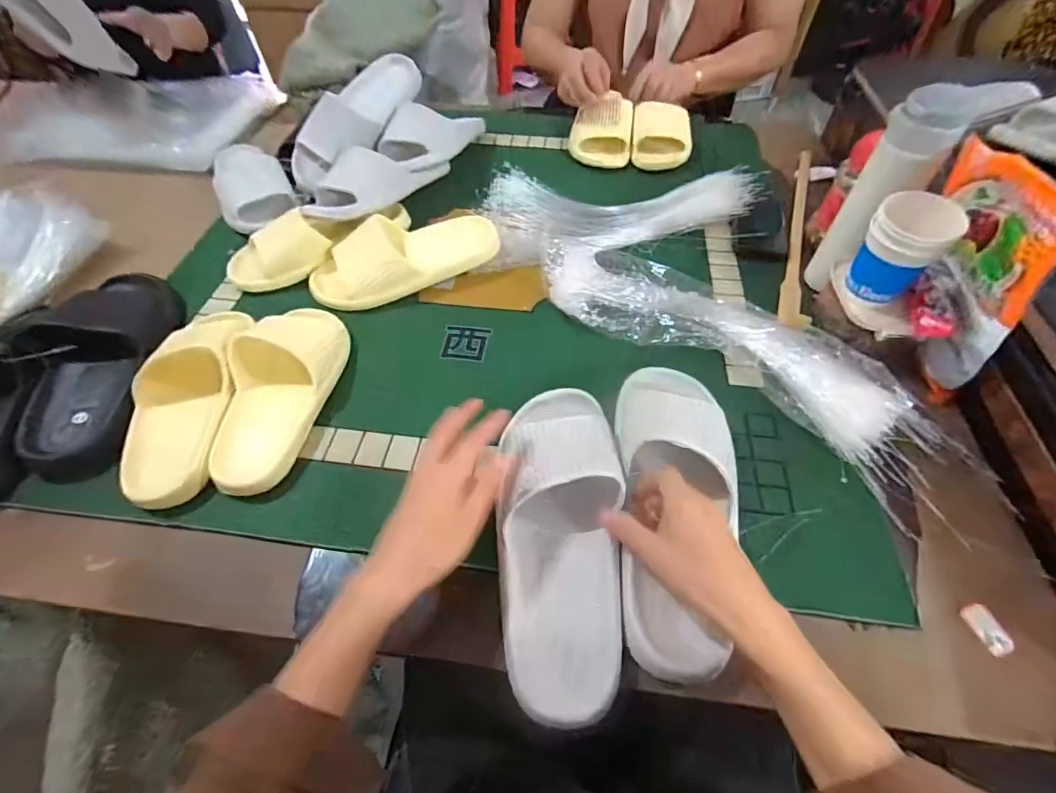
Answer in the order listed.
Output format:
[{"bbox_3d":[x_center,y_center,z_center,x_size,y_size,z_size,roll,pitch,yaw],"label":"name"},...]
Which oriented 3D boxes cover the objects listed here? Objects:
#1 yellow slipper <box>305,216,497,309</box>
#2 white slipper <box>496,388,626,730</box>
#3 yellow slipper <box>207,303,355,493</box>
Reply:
[{"bbox_3d":[-0.163,-0.189,0.616,0.241,0.064,0.090,-25,57,-15],"label":"yellow slipper"},{"bbox_3d":[0.026,0.117,0.394,0.099,0.061,0.257,0,65,2],"label":"white slipper"},{"bbox_3d":[-0.261,-0.015,0.494,0.102,0.062,0.236,-3,54,-1],"label":"yellow slipper"}]

